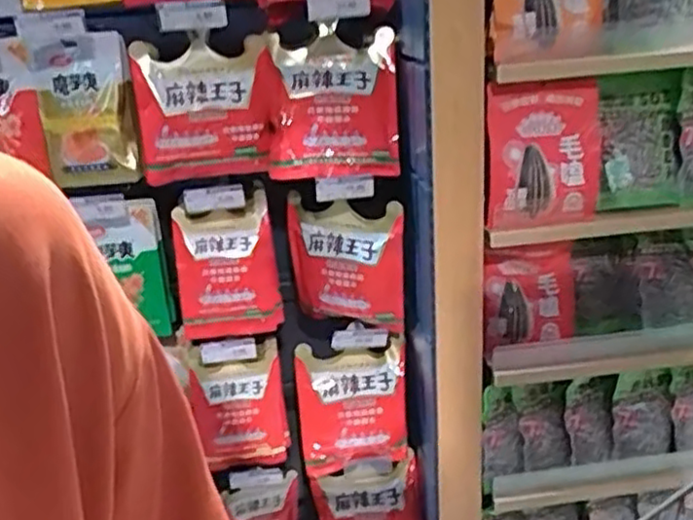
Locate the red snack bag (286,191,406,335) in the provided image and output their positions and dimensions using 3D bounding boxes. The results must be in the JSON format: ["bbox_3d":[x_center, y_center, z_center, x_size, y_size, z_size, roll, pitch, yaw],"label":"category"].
[{"bbox_3d":[0.003,0.007,1.374,0.227,0.245,0.027,5,22,24],"label":"red snack bag"}]

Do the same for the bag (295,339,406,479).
[{"bbox_3d":[0.014,0.315,1.486,0.216,0.294,0.028,-3,20,4],"label":"bag"}]

